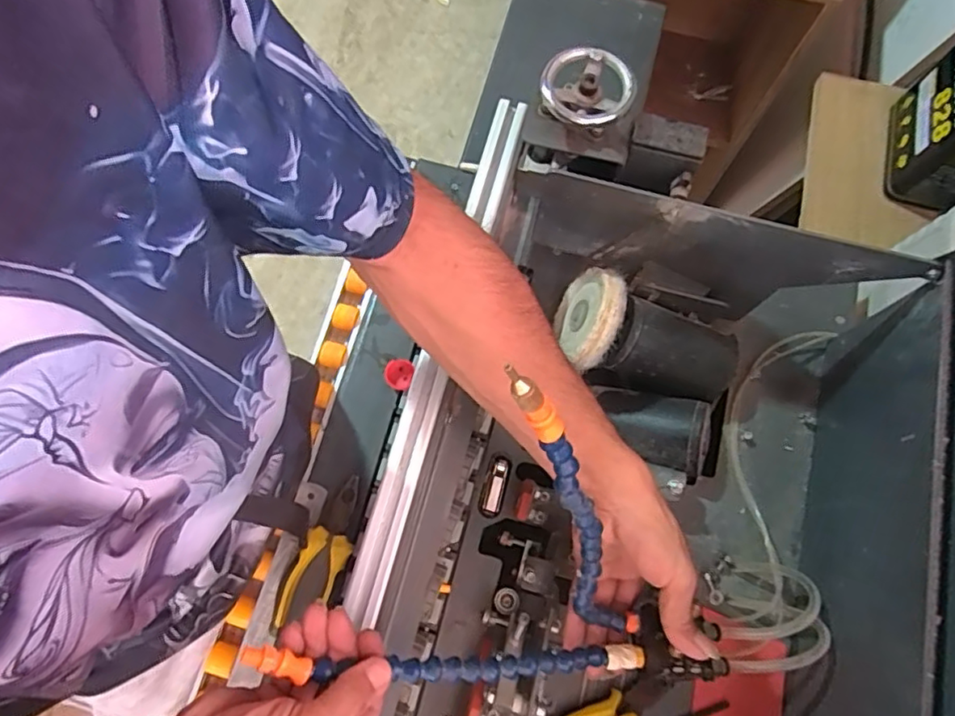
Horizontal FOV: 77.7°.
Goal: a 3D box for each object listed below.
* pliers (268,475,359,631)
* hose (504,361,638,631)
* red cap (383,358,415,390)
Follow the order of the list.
[{"bbox_3d":[-0.149,0.190,0.573,0.045,0.022,0.149,24,75,6],"label":"pliers"},{"bbox_3d":[0.066,0.111,0.386,0.030,0.289,0.019,-30,39,-9],"label":"hose"},{"bbox_3d":[-0.084,0.017,0.628,0.031,0.009,0.032,0,74,-1],"label":"red cap"}]

